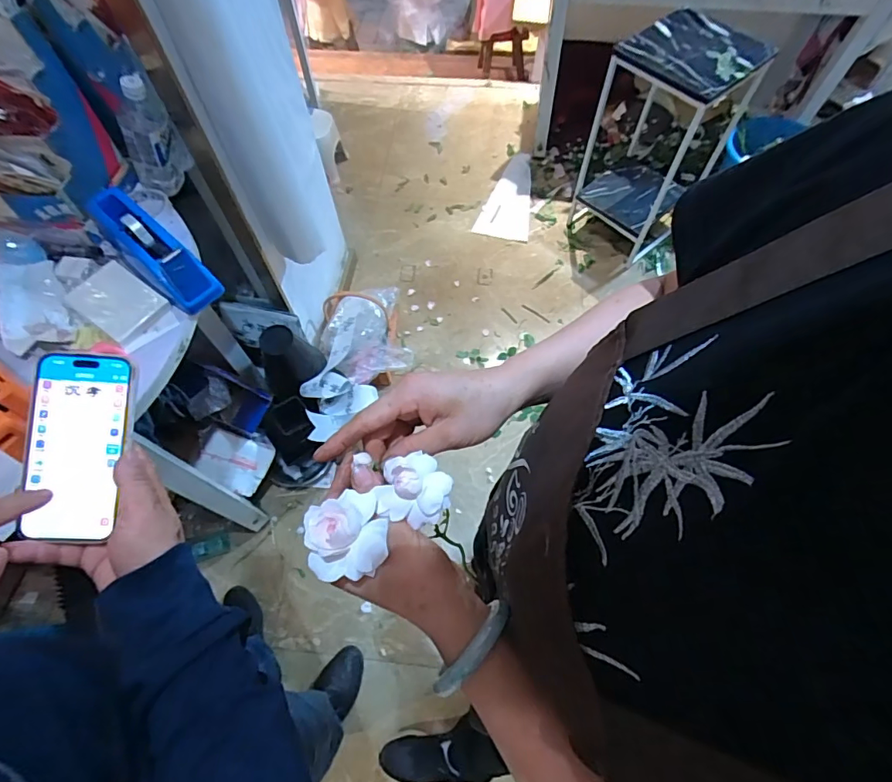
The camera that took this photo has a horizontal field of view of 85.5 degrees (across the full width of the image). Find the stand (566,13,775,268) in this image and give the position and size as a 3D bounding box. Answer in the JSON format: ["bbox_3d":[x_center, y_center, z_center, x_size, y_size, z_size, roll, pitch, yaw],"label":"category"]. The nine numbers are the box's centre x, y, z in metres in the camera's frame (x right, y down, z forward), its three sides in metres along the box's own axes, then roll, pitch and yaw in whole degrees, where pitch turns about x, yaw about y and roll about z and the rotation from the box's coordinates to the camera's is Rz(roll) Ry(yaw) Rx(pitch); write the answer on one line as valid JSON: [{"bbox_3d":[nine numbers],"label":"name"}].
[{"bbox_3d":[0.671,-0.817,1.565,0.400,0.650,0.373,-39,70,-17],"label":"stand"}]

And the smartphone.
[{"bbox_3d":[-0.291,0.043,0.381,0.071,0.005,0.142,2,86,-7],"label":"smartphone"}]

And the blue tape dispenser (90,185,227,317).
[{"bbox_3d":[-0.457,-0.219,0.757,0.216,0.112,0.078,36,69,16],"label":"blue tape dispenser"}]

